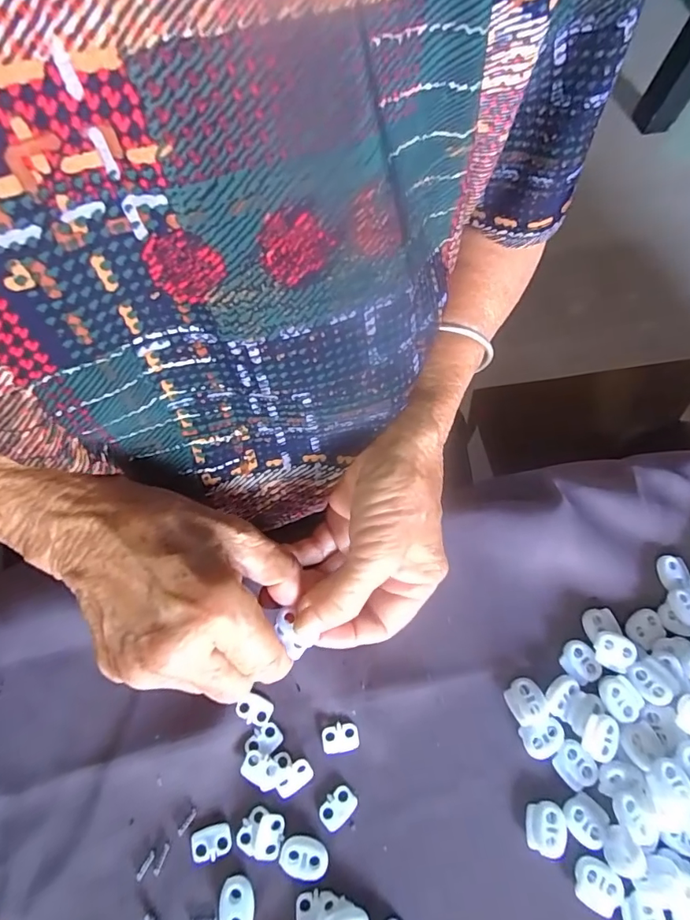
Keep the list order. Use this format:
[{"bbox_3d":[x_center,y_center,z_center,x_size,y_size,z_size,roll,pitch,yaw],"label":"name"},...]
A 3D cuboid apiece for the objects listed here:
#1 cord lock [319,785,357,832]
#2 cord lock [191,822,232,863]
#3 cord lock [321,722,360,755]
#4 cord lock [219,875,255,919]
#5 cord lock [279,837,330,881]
[{"bbox_3d":[-0.004,0.172,0.239,0.019,0.004,0.013,-39,73,-17],"label":"cord lock"},{"bbox_3d":[-0.064,0.182,0.231,0.019,0.004,0.013,-13,67,-8],"label":"cord lock"},{"bbox_3d":[-0.002,0.144,0.251,0.019,0.004,0.013,-11,67,-7],"label":"cord lock"},{"bbox_3d":[-0.049,0.204,0.221,0.016,0.004,0.022,-4,66,-4],"label":"cord lock"},{"bbox_3d":[-0.020,0.188,0.230,0.023,0.005,0.016,11,66,3],"label":"cord lock"}]

